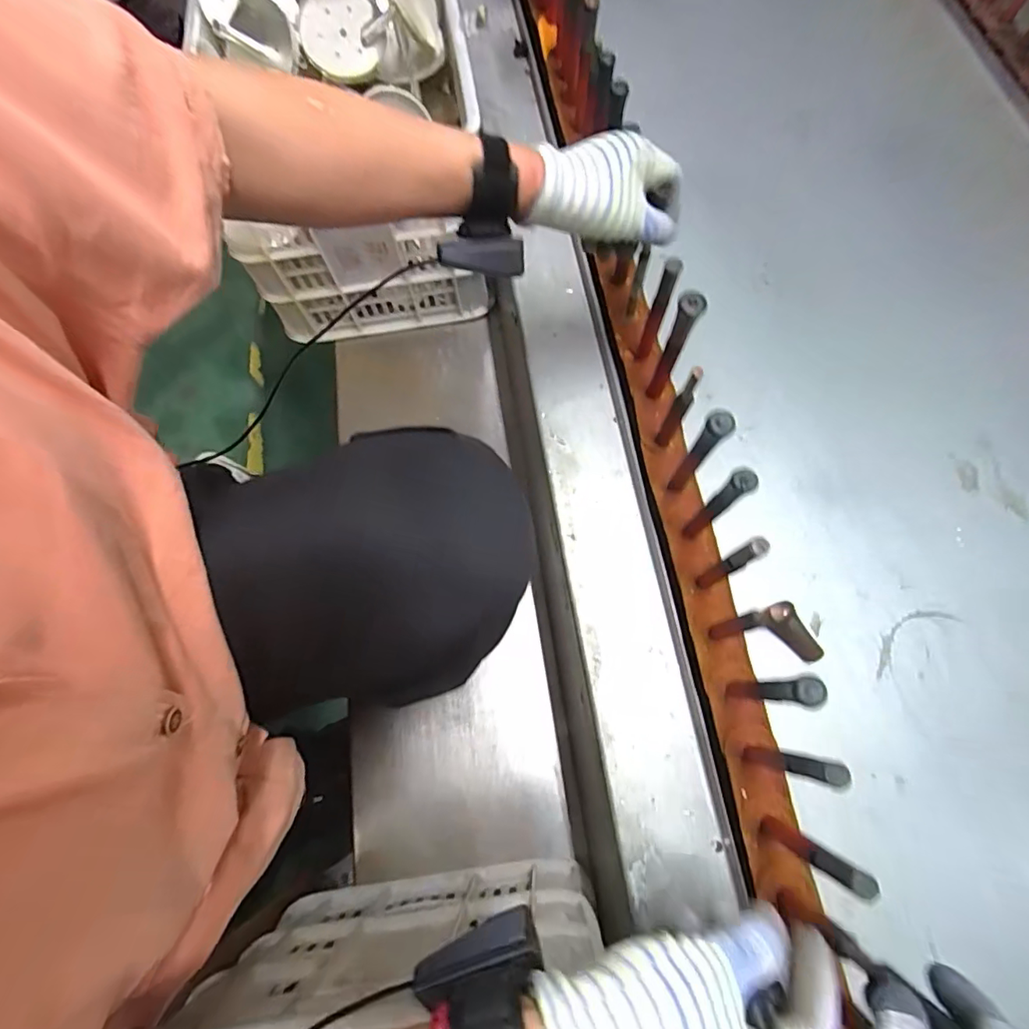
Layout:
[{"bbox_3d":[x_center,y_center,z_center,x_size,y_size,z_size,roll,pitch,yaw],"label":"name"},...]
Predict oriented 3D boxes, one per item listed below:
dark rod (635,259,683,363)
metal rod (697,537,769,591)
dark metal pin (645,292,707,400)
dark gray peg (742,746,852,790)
[{"bbox_3d":[0.139,-0.191,0.508,0.017,0.141,0.014,20,74,11],"label":"dark rod"},{"bbox_3d":[0.177,0.043,0.421,0.017,0.131,0.014,-32,71,-7],"label":"metal rod"},{"bbox_3d":[0.150,-0.151,0.488,0.022,0.158,0.016,17,72,9],"label":"dark metal pin"},{"bbox_3d":[0.198,0.180,0.368,0.016,0.138,0.013,11,72,8],"label":"dark gray peg"}]

